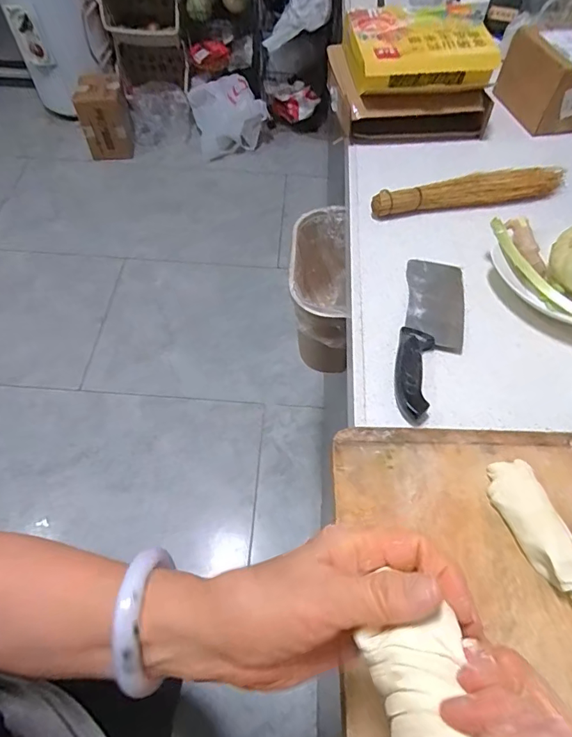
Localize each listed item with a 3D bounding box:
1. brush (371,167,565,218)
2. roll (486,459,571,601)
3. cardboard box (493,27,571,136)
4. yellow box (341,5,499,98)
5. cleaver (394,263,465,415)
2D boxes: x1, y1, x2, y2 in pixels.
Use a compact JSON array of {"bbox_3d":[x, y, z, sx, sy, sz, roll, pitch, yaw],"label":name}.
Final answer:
[{"bbox_3d":[0.309,-0.297,0.745,0.349,0.036,0.052,-11,59,-9],"label":"brush"},{"bbox_3d":[0.244,0.154,0.434,0.045,0.029,0.131,-15,60,-11],"label":"roll"},{"bbox_3d":[0.526,-0.576,0.876,0.132,0.129,0.189,-6,58,-6],"label":"cardboard box"},{"bbox_3d":[0.242,-0.589,0.818,0.259,0.068,0.179,-3,58,-4],"label":"yellow box"},{"bbox_3d":[0.198,-0.055,0.597,0.084,0.026,0.271,13,58,6],"label":"cleaver"}]

